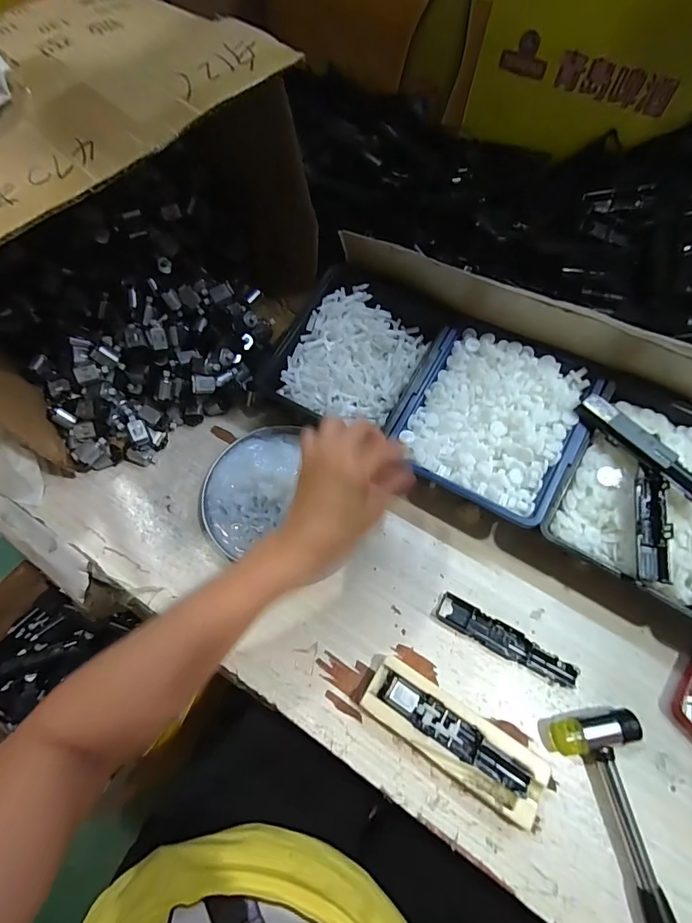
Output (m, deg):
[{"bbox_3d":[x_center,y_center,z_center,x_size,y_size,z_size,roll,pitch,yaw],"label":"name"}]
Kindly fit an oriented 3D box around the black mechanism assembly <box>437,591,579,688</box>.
[{"bbox_3d":[0.134,0.150,0.362,0.117,0.010,0.024,28,68,13],"label":"black mechanism assembly"}]

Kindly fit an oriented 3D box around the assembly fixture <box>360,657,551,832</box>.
[{"bbox_3d":[0.079,0.205,0.326,0.135,0.028,0.045,30,69,13],"label":"assembly fixture"}]

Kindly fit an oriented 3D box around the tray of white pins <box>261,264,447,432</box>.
[{"bbox_3d":[0.010,-0.117,0.437,0.145,0.037,0.158,25,68,11],"label":"tray of white pins"}]

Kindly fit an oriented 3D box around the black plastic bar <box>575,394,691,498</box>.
[{"bbox_3d":[0.241,-0.009,0.353,0.018,0.021,0.117,-37,70,-15],"label":"black plastic bar"}]

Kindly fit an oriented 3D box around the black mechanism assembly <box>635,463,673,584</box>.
[{"bbox_3d":[0.240,0.048,0.339,0.021,0.015,0.088,4,80,2],"label":"black mechanism assembly"}]

